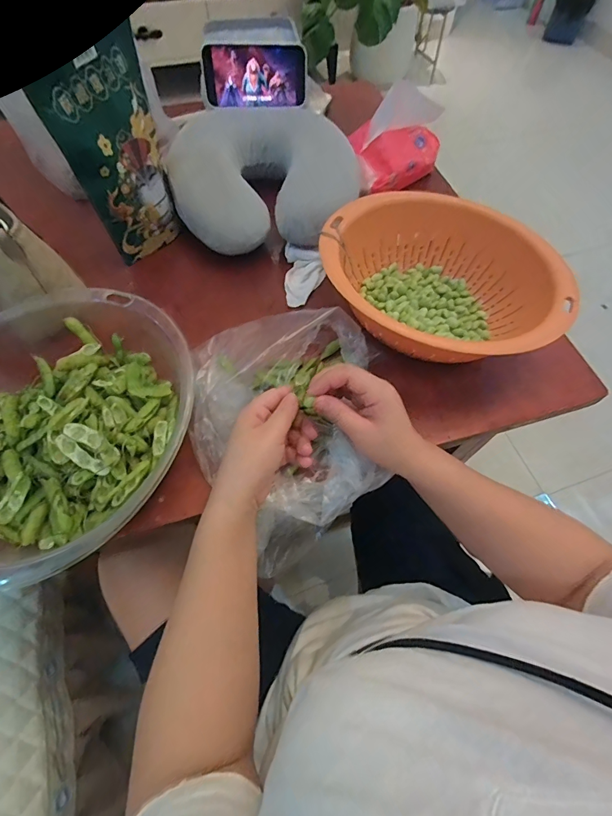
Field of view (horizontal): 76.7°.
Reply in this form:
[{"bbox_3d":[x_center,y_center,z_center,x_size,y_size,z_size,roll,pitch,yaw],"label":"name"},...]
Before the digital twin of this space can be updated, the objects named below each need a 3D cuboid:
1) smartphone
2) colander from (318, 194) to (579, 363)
[{"bbox_3d":[-0.073,-0.482,0.561,0.145,0.072,0.009,-6,48,-5],"label":"smartphone"},{"bbox_3d":[0.150,-0.145,0.459,0.253,0.080,0.232,1,62,-2],"label":"colander"}]

